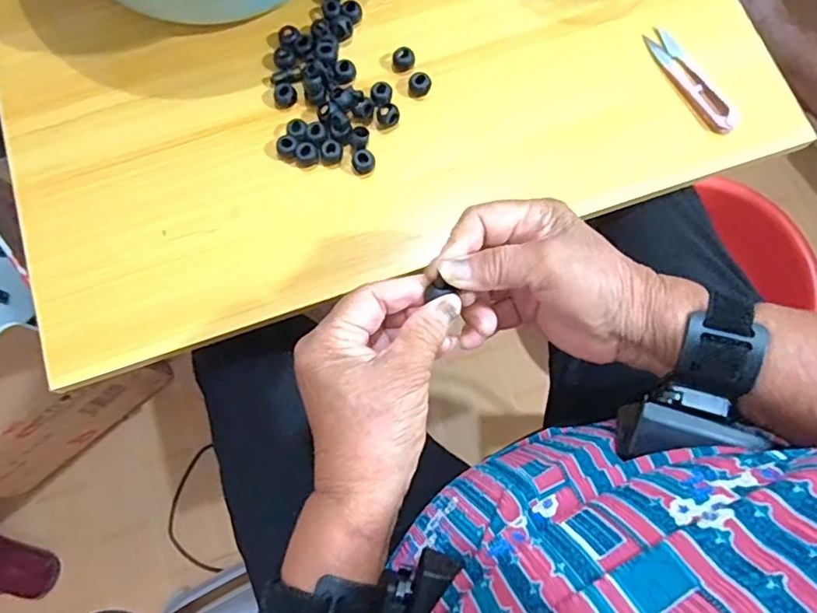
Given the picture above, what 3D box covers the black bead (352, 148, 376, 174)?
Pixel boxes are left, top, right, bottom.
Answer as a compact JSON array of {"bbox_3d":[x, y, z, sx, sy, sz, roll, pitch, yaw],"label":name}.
[{"bbox_3d":[-0.034,-0.111,0.420,0.017,0.010,0.016,0,72,1],"label":"black bead"}]

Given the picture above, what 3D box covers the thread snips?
[{"bbox_3d":[0.222,-0.178,0.437,0.022,0.011,0.101,-24,73,-7],"label":"thread snips"}]

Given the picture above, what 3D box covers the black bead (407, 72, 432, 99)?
[{"bbox_3d":[0.009,-0.175,0.435,0.018,0.012,0.017,4,72,2],"label":"black bead"}]

